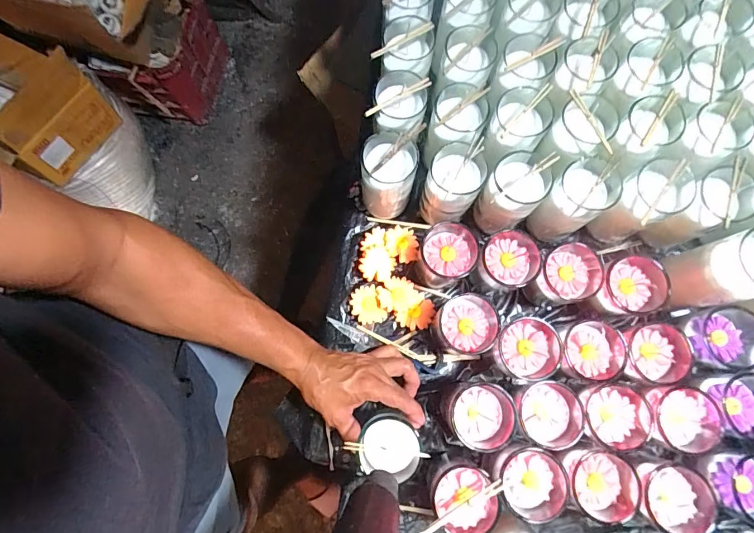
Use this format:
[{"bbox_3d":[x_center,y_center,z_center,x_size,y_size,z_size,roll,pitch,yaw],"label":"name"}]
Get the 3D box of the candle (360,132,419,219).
[{"bbox_3d":[0.014,-0.116,0.538,0.066,0.128,0.070,3,78,1],"label":"candle"}]

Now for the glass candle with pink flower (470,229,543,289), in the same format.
[{"bbox_3d":[0.168,-0.006,0.524,0.073,0.081,0.068,0,78,0],"label":"glass candle with pink flower"}]

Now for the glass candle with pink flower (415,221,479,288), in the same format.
[{"bbox_3d":[0.091,-0.013,0.538,0.071,0.072,0.081,28,80,6],"label":"glass candle with pink flower"}]

